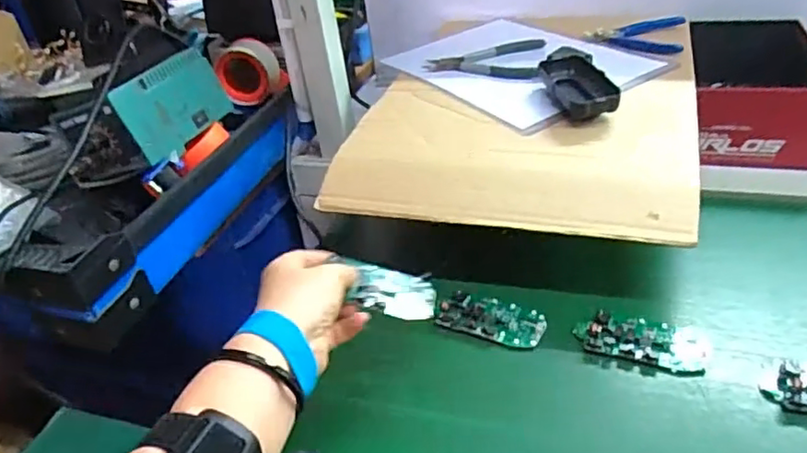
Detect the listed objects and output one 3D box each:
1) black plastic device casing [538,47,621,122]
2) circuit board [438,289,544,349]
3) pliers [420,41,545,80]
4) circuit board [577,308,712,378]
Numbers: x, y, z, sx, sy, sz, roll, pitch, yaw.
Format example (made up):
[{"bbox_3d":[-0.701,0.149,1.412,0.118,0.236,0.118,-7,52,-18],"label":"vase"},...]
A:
[{"bbox_3d":[0.181,-0.154,0.650,0.062,0.024,0.136,-6,35,4],"label":"black plastic device casing"},{"bbox_3d":[0.077,0.078,0.539,0.090,0.014,0.047,9,37,23],"label":"circuit board"},{"bbox_3d":[0.097,-0.202,0.759,0.142,0.014,0.109,3,37,16],"label":"pliers"},{"bbox_3d":[0.192,0.090,0.500,0.099,0.017,0.047,7,36,21],"label":"circuit board"}]

